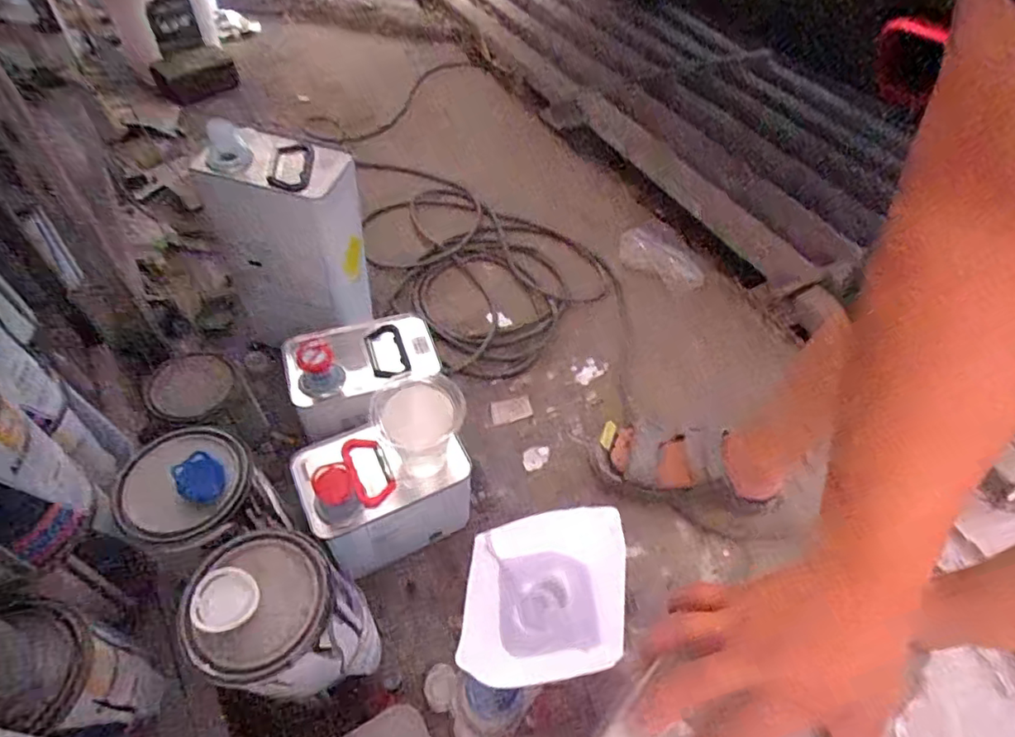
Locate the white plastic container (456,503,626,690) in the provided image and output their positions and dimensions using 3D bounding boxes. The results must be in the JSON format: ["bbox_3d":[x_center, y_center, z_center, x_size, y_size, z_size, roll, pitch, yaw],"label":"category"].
[{"bbox_3d":[0.024,0.169,0.404,0.111,0.084,0.103,-1,51,-5],"label":"white plastic container"}]

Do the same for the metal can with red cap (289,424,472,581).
[{"bbox_3d":[-0.137,0.145,0.655,0.174,0.158,0.119,-23,56,-21],"label":"metal can with red cap"}]

